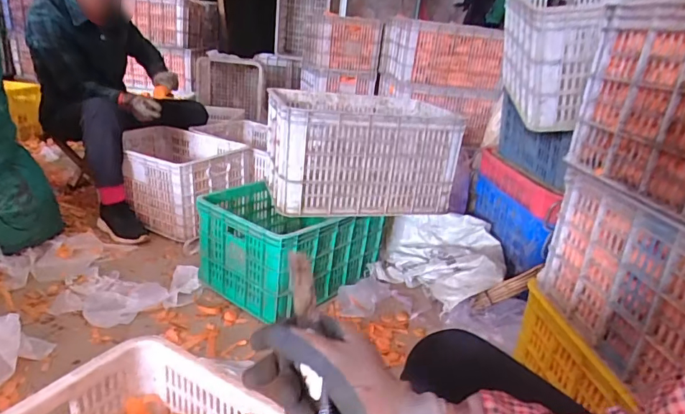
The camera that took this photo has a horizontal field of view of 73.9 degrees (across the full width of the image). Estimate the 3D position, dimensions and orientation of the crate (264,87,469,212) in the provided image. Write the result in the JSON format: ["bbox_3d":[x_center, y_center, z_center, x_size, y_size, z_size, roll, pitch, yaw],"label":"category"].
[{"bbox_3d":[0.040,-0.175,1.369,0.493,0.267,0.363,0,22,-15],"label":"crate"}]

